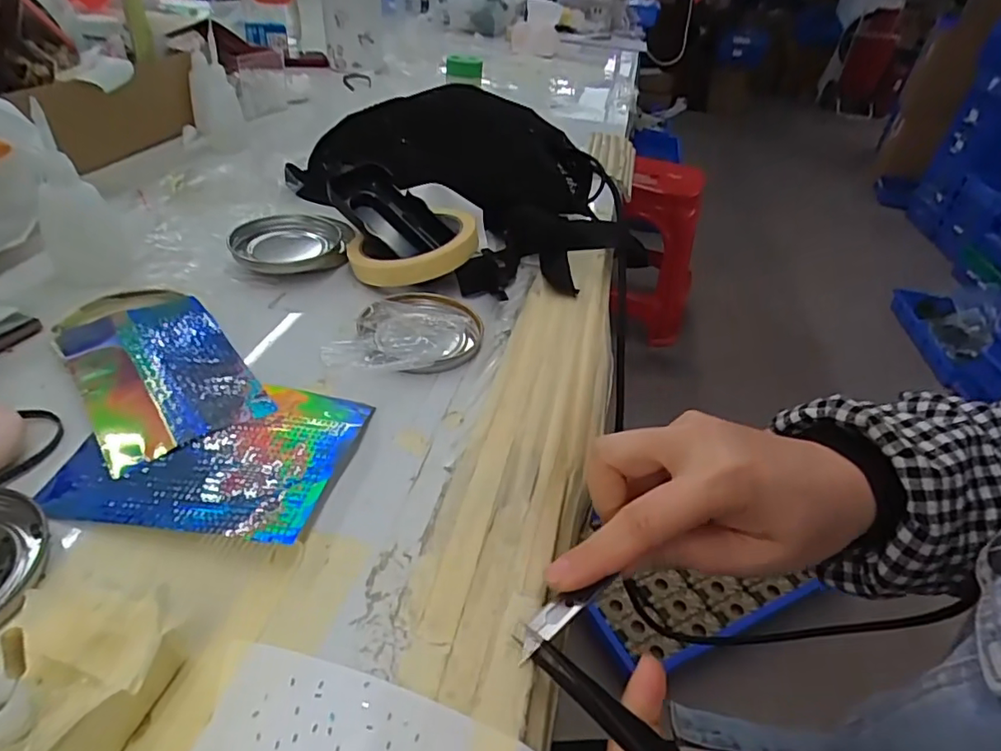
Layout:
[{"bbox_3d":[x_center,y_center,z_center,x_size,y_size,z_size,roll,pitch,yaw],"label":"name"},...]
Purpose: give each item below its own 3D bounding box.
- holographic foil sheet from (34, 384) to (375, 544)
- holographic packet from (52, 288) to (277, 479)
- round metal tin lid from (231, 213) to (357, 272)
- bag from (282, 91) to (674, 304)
[{"bbox_3d":[-0.134,0.032,0.273,0.121,0.011,0.099,10,38,2],"label":"holographic foil sheet"},{"bbox_3d":[-0.193,-0.011,0.314,0.076,0.009,0.148,-24,46,-34],"label":"holographic packet"},{"bbox_3d":[-0.158,-0.101,0.434,0.088,0.016,0.076,-7,38,-17],"label":"round metal tin lid"},{"bbox_3d":[-0.034,-0.180,0.495,0.241,0.085,0.266,-15,41,-25],"label":"bag"}]

